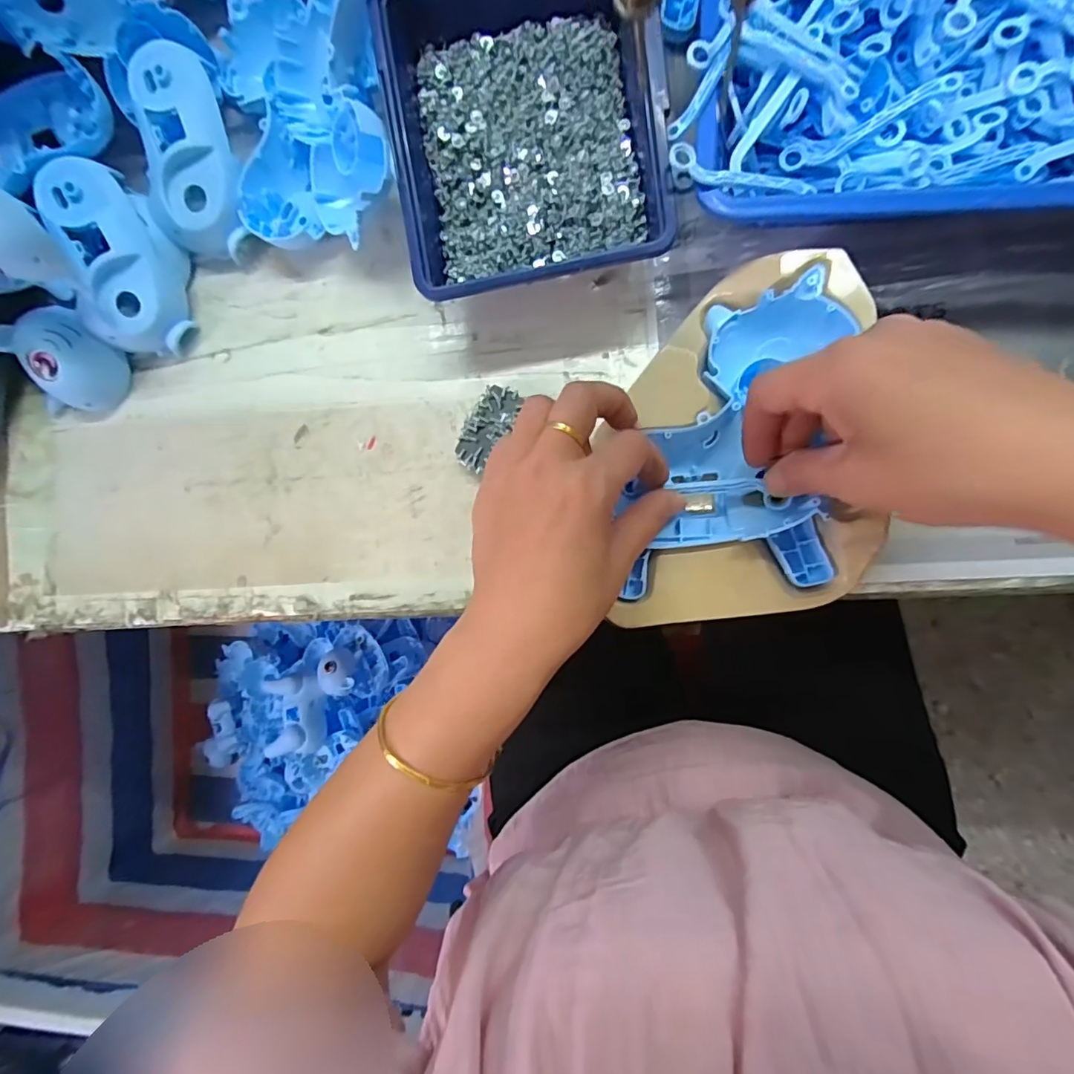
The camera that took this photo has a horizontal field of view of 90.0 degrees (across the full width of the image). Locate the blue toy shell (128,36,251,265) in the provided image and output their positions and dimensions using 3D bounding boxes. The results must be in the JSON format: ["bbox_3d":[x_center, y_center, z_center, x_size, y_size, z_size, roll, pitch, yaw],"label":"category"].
[{"bbox_3d":[-0.223,-0.244,0.343,0.063,0.032,0.119,-5,106,9],"label":"blue toy shell"}]

